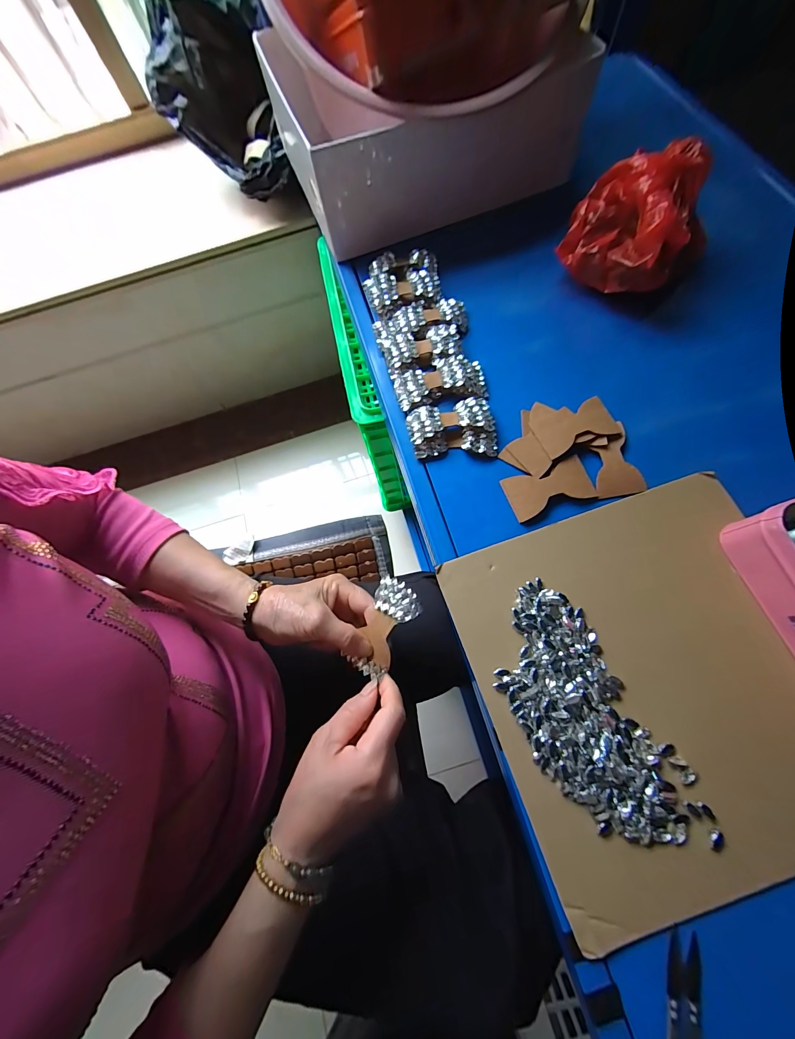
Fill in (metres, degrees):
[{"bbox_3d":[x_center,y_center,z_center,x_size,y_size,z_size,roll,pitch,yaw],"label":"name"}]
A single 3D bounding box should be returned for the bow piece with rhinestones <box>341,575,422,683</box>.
[{"bbox_3d":[-0.009,0.095,0.311,0.041,0.015,0.084,20,75,8],"label":"bow piece with rhinestones"}]

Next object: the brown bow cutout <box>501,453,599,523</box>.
[{"bbox_3d":[0.152,-0.033,0.351,0.081,0.005,0.045,-19,70,-2],"label":"brown bow cutout"}]

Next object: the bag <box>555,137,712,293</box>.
[{"bbox_3d":[0.264,-0.331,0.400,0.131,0.092,0.132,18,74,9],"label":"bag"}]

